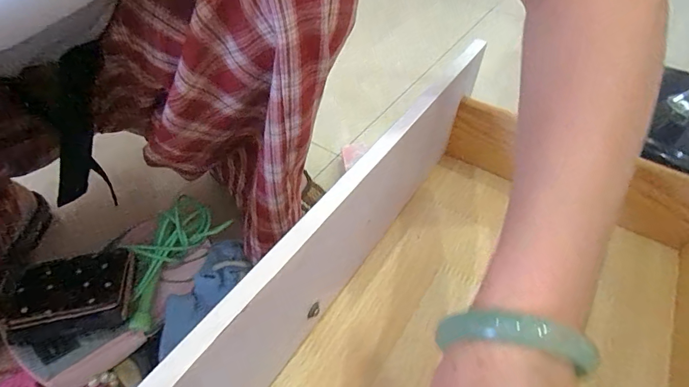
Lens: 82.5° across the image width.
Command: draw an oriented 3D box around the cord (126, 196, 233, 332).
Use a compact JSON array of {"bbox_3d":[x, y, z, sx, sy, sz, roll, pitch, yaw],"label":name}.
[{"bbox_3d":[-0.201,0.071,0.428,0.066,0.044,0.141,17,67,12],"label":"cord"}]

